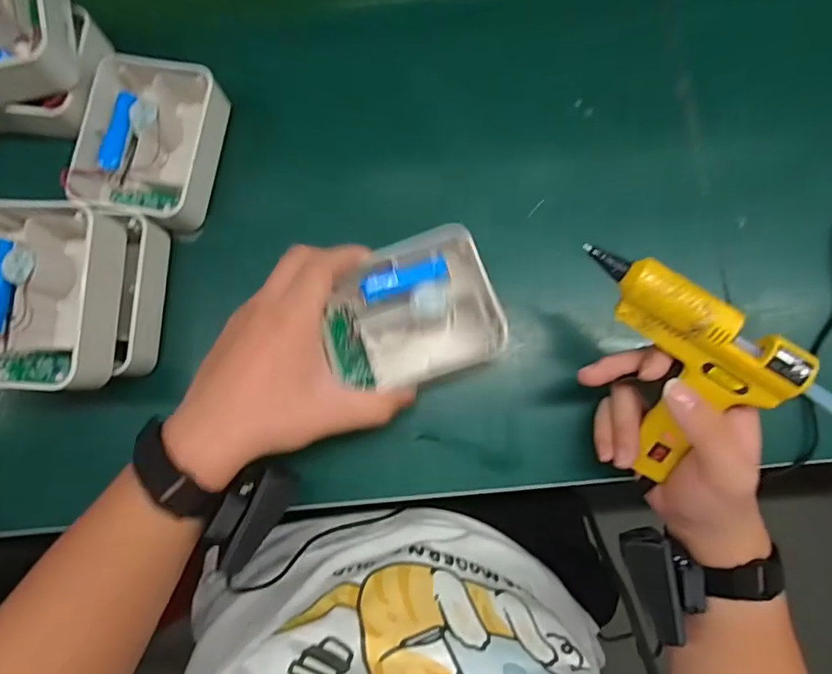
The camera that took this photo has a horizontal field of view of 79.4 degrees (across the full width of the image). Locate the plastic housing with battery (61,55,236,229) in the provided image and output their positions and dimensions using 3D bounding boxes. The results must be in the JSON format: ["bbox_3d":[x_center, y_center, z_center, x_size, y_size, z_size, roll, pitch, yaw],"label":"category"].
[{"bbox_3d":[-0.219,-0.158,0.420,0.106,0.043,0.130,11,83,3],"label":"plastic housing with battery"}]

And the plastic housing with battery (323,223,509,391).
[{"bbox_3d":[-0.006,-0.018,0.377,0.125,0.032,0.105,-20,83,0],"label":"plastic housing with battery"}]

